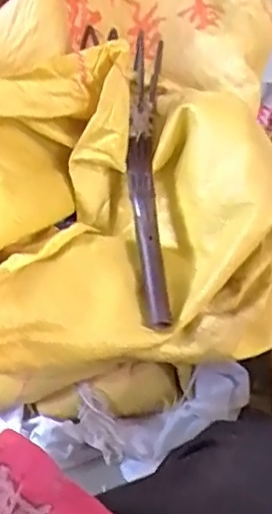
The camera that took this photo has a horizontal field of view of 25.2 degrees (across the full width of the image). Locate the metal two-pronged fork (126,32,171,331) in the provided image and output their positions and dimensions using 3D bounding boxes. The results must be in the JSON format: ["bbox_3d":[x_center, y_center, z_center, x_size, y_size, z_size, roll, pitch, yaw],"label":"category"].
[{"bbox_3d":[0.009,-0.071,0.499,0.030,0.017,0.271,-2,64,1],"label":"metal two-pronged fork"}]

